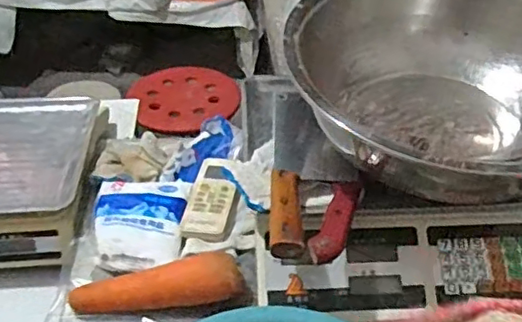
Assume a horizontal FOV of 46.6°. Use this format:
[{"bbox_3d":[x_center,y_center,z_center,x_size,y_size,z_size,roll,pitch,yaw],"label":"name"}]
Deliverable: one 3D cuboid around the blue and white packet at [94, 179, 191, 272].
[{"bbox_3d":[-0.142,0.068,0.728,0.106,0.023,0.131,-3,42,-4],"label":"blue and white packet"}]

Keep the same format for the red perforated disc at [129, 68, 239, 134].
[{"bbox_3d":[-0.200,-0.179,1.624,0.303,0.027,0.266,-5,47,-27],"label":"red perforated disc"}]

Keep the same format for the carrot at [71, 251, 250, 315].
[{"bbox_3d":[-0.111,0.134,0.651,0.184,0.040,0.045,-2,42,-3],"label":"carrot"}]

